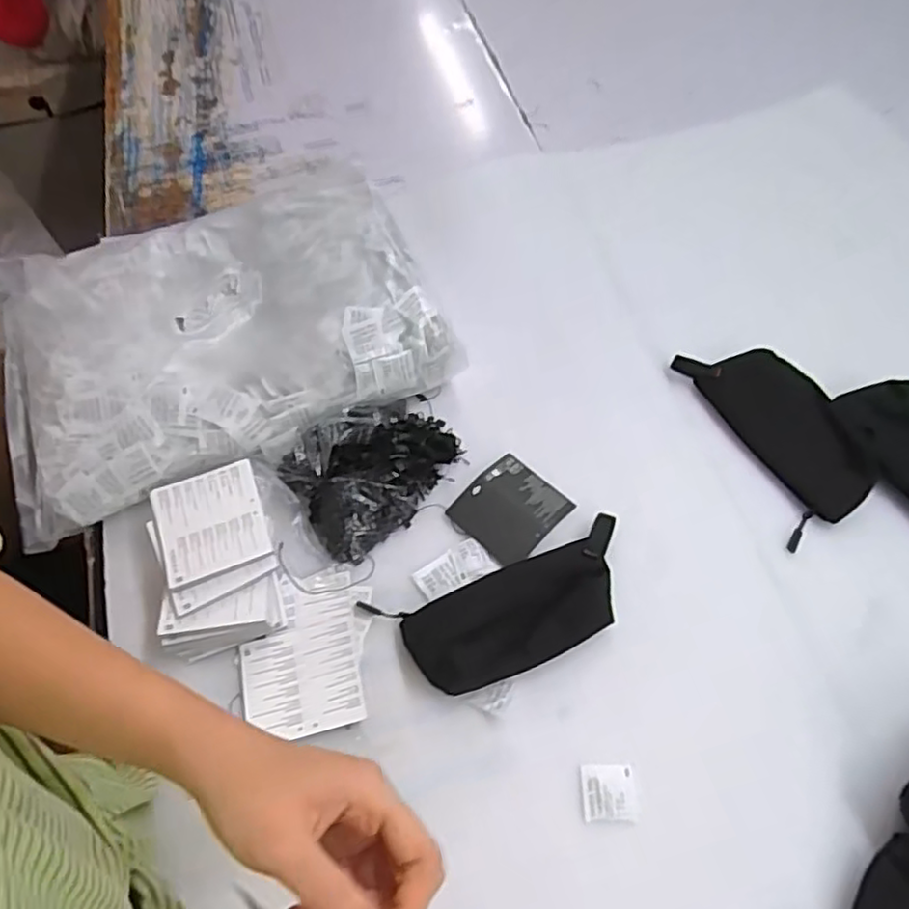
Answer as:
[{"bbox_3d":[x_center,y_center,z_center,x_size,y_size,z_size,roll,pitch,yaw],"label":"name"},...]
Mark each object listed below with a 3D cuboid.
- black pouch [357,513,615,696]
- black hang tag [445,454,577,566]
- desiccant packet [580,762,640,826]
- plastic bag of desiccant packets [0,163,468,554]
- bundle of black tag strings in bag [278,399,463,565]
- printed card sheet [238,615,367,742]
[{"bbox_3d":[0.056,0.138,0.577,0.218,0.035,0.098,-20,62,-8],"label":"black pouch"},{"bbox_3d":[0.057,0.052,0.631,0.095,0.012,0.088,-40,64,-21],"label":"black hang tag"},{"bbox_3d":[0.122,0.266,0.511,0.042,0.005,0.041,-2,61,1],"label":"desiccant packet"},{"bbox_3d":[-0.263,-0.141,0.714,0.452,0.089,0.350,-22,62,-10],"label":"plastic bag of desiccant packets"},{"bbox_3d":[-0.077,0.011,0.634,0.164,0.055,0.124,-32,62,-16],"label":"bundle of black tag strings in bag"},{"bbox_3d":[-0.130,0.193,0.555,0.099,0.004,0.088,-14,60,-5],"label":"printed card sheet"}]

